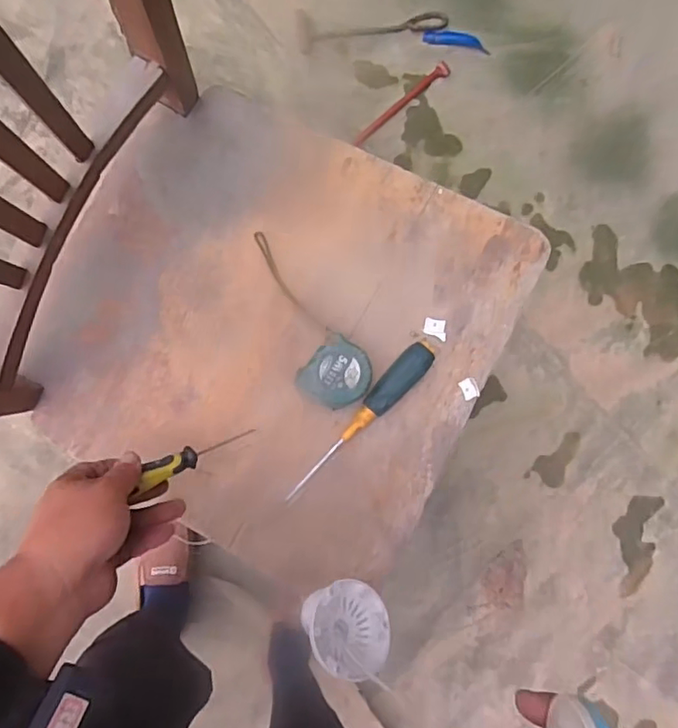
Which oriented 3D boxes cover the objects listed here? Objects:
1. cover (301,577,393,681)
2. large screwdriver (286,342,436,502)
[{"bbox_3d":[0.002,0.252,0.540,0.081,0.048,0.087,-24,82,-44],"label":"cover"},{"bbox_3d":[0.022,0.054,0.591,0.029,0.026,0.212,45,83,-8],"label":"large screwdriver"}]

